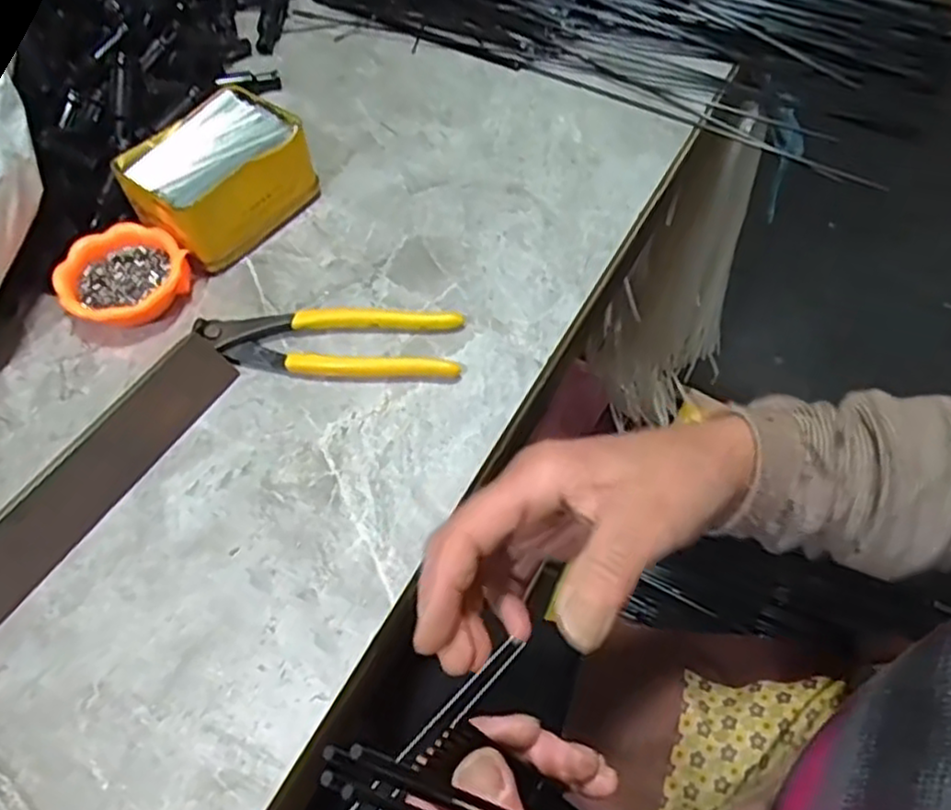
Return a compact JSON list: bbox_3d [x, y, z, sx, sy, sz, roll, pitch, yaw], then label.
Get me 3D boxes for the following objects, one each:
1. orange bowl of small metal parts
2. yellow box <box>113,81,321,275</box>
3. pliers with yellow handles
[{"bbox_3d":[-0.225,-0.080,0.458,0.074,0.026,0.075,-1,57,1],"label":"orange bowl of small metal parts"},{"bbox_3d":[-0.172,-0.156,0.486,0.082,0.056,0.112,30,63,19],"label":"yellow box"},{"bbox_3d":[-0.089,-0.040,0.438,0.158,0.015,0.046,2,57,3],"label":"pliers with yellow handles"}]

